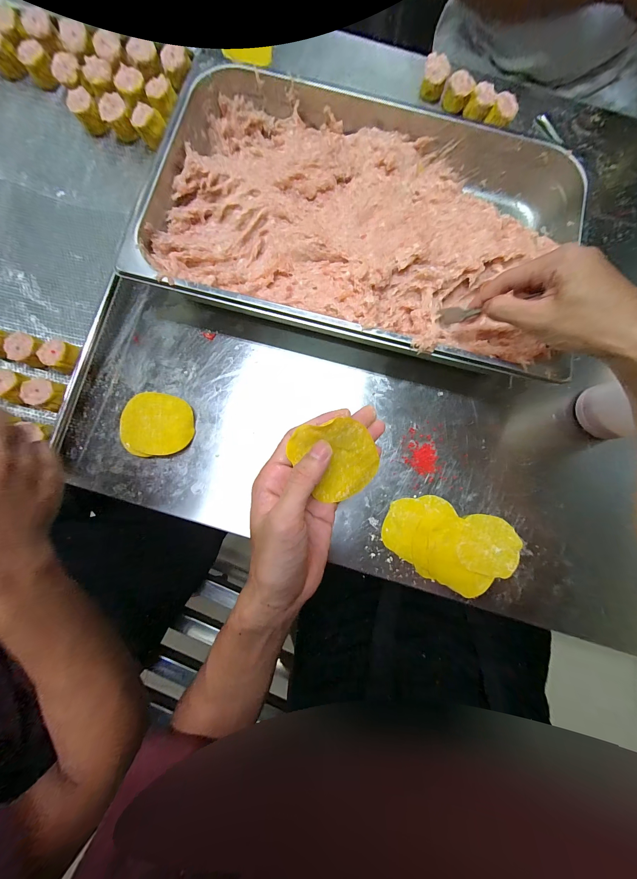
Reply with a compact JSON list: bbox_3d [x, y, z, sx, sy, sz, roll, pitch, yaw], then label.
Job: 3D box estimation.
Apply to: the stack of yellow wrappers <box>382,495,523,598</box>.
[{"bbox_3d":[0.159,0.127,0.344,0.161,0.010,0.093,18,83,2],"label":"stack of yellow wrappers"}]

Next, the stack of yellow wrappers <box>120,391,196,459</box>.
[{"bbox_3d":[-0.197,-0.018,0.349,0.081,0.018,0.074,-5,83,-1],"label":"stack of yellow wrappers"}]

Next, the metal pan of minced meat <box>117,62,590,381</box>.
[{"bbox_3d":[0.058,-0.291,0.365,0.511,0.069,0.353,14,83,1],"label":"metal pan of minced meat"}]

